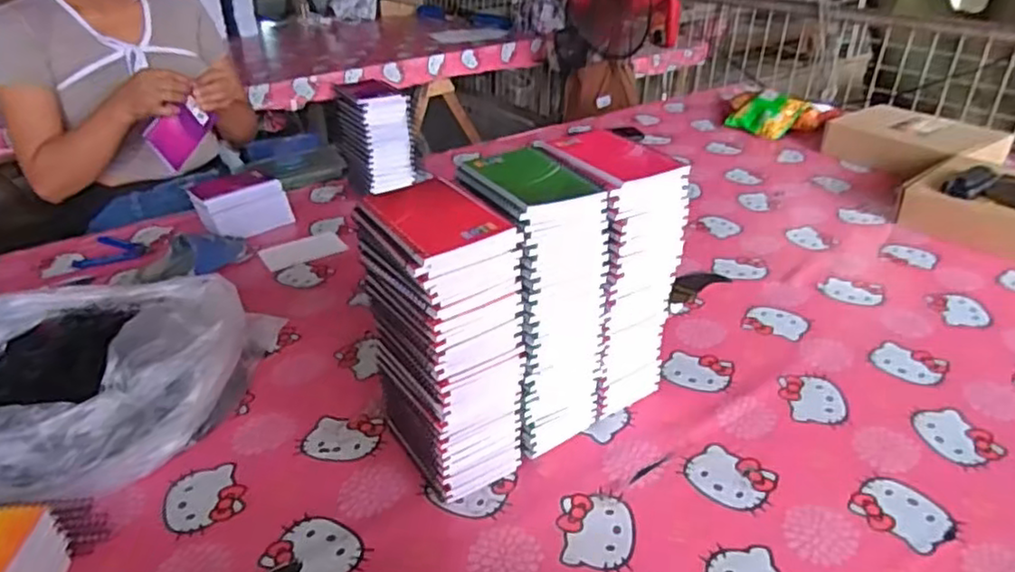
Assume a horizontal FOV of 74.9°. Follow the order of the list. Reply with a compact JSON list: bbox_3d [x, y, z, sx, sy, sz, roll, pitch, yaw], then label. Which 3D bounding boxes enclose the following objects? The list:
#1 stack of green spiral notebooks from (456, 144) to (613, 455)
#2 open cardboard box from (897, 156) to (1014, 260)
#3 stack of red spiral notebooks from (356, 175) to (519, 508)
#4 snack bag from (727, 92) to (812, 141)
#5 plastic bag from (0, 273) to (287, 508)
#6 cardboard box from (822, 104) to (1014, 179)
[{"bbox_3d":[0.021,0.024,0.677,0.110,0.288,0.123,-20,35,-28],"label":"stack of green spiral notebooks"},{"bbox_3d":[0.802,-0.116,1.044,0.179,0.086,0.286,-24,37,-33],"label":"open cardboard box"},{"bbox_3d":[-0.057,0.059,0.624,0.101,0.286,0.130,-19,35,-27],"label":"stack of red spiral notebooks"},{"bbox_3d":[0.598,-0.401,1.537,0.095,0.075,0.174,-26,39,-35],"label":"snack bag"},{"bbox_3d":[-0.466,0.098,0.725,0.315,0.113,0.302,0,31,3],"label":"plastic bag"},{"bbox_3d":[0.831,-0.301,1.360,0.202,0.078,0.304,-21,36,-29],"label":"cardboard box"}]

